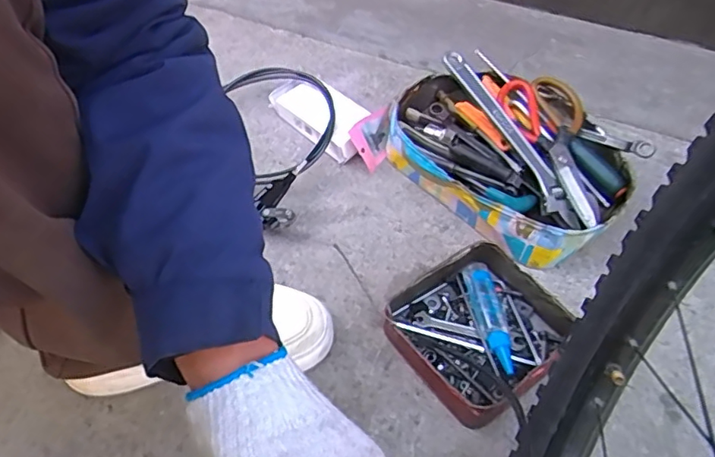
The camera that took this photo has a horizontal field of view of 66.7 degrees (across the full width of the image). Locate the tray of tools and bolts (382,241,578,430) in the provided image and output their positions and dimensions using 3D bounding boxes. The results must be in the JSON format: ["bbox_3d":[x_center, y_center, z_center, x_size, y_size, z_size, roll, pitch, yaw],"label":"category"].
[{"bbox_3d":[0.131,0.108,0.593,0.163,0.043,0.160,-33,59,-23],"label":"tray of tools and bolts"}]

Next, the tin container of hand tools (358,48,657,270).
[{"bbox_3d":[0.188,-0.110,0.725,0.332,0.095,0.230,35,60,24],"label":"tin container of hand tools"}]

